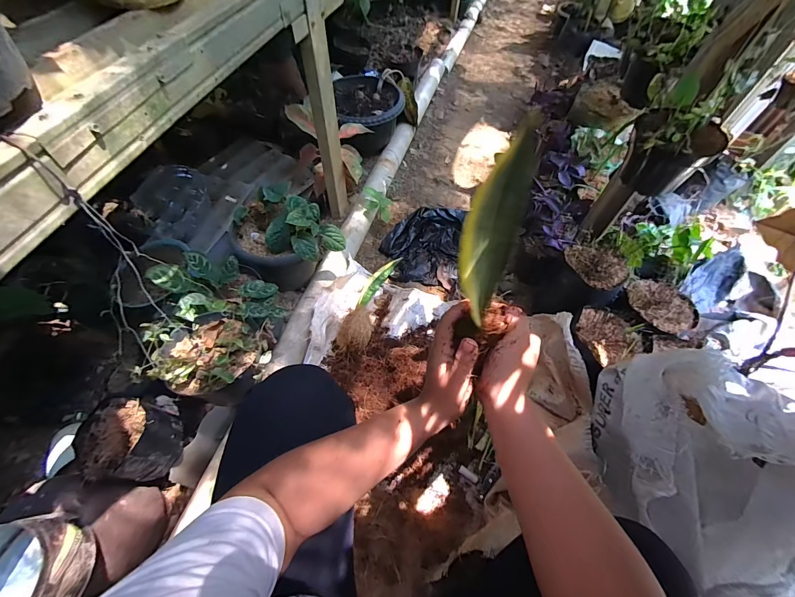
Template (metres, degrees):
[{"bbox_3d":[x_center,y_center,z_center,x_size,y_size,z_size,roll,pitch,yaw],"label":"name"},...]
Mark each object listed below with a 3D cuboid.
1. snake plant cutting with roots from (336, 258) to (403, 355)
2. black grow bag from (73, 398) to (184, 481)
[{"bbox_3d":[-0.086,-0.005,1.058,0.099,0.071,0.389,14,45,8],"label":"snake plant cutting with roots"},{"bbox_3d":[-0.498,0.263,0.642,0.139,0.115,0.134,25,61,15],"label":"black grow bag"}]

